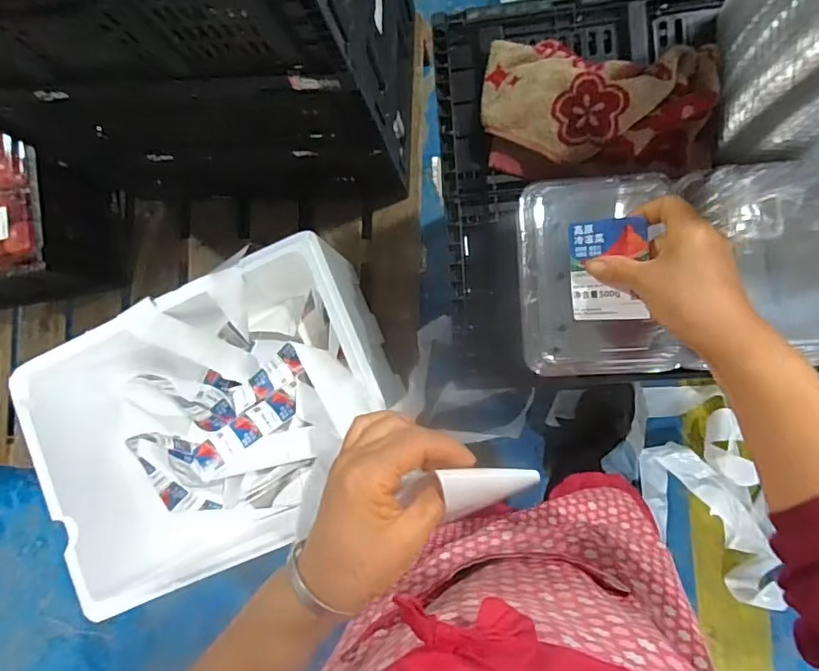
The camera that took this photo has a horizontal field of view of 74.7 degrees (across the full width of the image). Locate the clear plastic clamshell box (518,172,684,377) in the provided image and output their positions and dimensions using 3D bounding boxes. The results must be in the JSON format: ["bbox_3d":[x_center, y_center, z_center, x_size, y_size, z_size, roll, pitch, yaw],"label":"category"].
[{"bbox_3d":[0.153,-0.052,0.449,0.115,0.064,0.168,-1,87,9],"label":"clear plastic clamshell box"}]

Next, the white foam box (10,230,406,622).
[{"bbox_3d":[-0.318,0.150,0.971,0.587,0.235,0.439,-25,83,6],"label":"white foam box"}]

